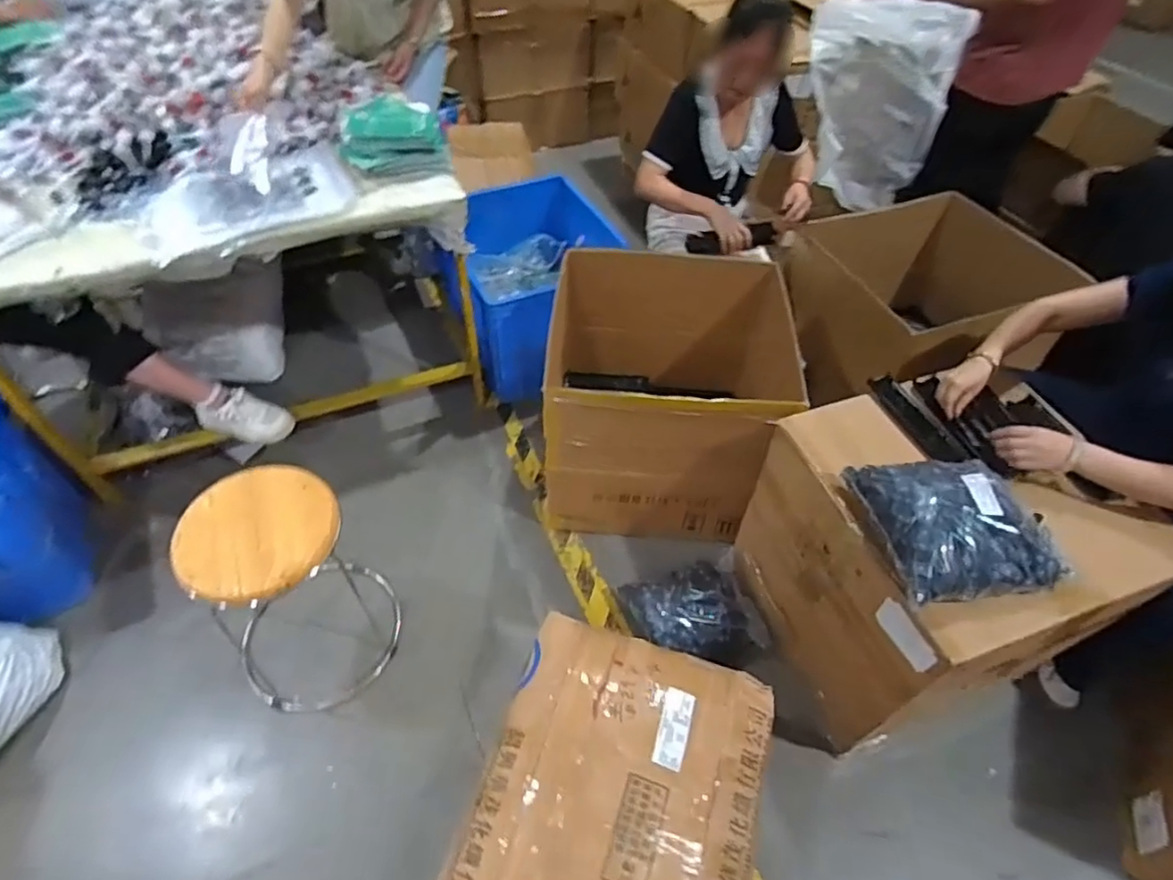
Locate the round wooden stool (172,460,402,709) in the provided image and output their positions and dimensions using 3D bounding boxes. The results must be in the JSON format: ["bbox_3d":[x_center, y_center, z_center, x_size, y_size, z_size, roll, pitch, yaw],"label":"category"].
[{"bbox_3d":[-0.597,0.310,1.289,0.306,0.495,0.251,-35,59,-27],"label":"round wooden stool"}]

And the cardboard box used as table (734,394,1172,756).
[{"bbox_3d":[0.644,0.228,1.280,0.439,0.536,0.499,-15,52,-14],"label":"cardboard box used as table"}]

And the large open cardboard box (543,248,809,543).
[{"bbox_3d":[0.185,-0.124,1.665,0.548,0.442,0.631,5,50,2],"label":"large open cardboard box"}]

